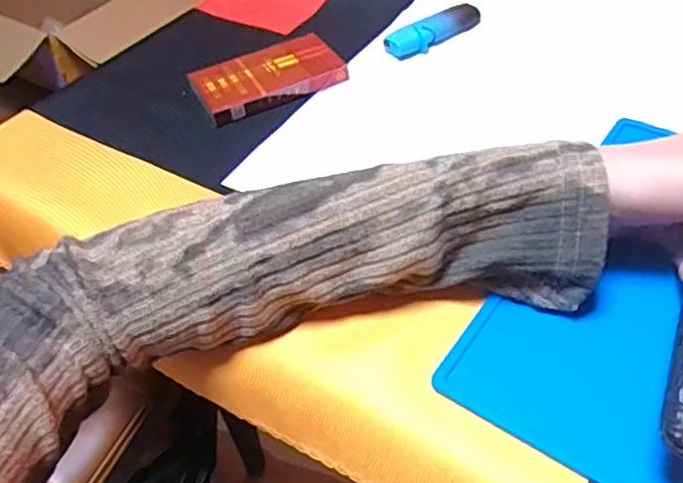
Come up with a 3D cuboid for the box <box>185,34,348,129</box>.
[{"bbox_3d":[-0.052,-0.117,0.447,0.099,0.016,0.057,-23,48,-15],"label":"box"}]

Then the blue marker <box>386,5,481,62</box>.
[{"bbox_3d":[0.072,-0.159,0.474,0.083,0.017,0.019,-29,49,-20],"label":"blue marker"}]

